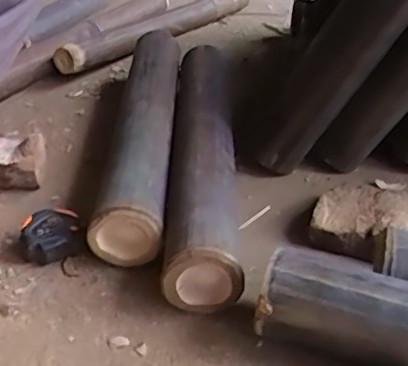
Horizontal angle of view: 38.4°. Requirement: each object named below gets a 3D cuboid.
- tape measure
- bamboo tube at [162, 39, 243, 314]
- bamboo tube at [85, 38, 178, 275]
[{"bbox_3d":[-0.165,0.057,0.638,0.063,0.041,0.054,-18,39,-27],"label":"tape measure"},{"bbox_3d":[-0.002,-0.039,0.742,0.075,0.088,0.490,1,34,-1],"label":"bamboo tube"},{"bbox_3d":[-0.079,-0.081,0.807,0.079,0.089,0.508,2,34,0],"label":"bamboo tube"}]

